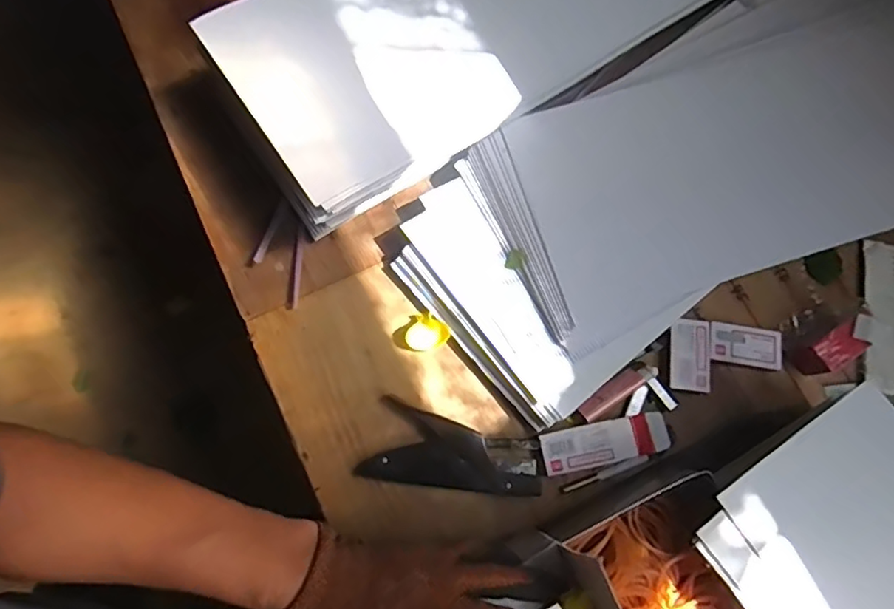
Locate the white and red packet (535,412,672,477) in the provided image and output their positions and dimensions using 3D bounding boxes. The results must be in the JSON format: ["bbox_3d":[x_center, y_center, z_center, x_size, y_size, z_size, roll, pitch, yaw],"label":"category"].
[{"bbox_3d":[0.143,0.125,0.524,0.114,0.014,0.037,-11,77,-2],"label":"white and red packet"}]

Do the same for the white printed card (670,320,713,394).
[{"bbox_3d":[0.229,0.048,0.545,0.039,0.006,0.066,7,73,-3],"label":"white printed card"}]

